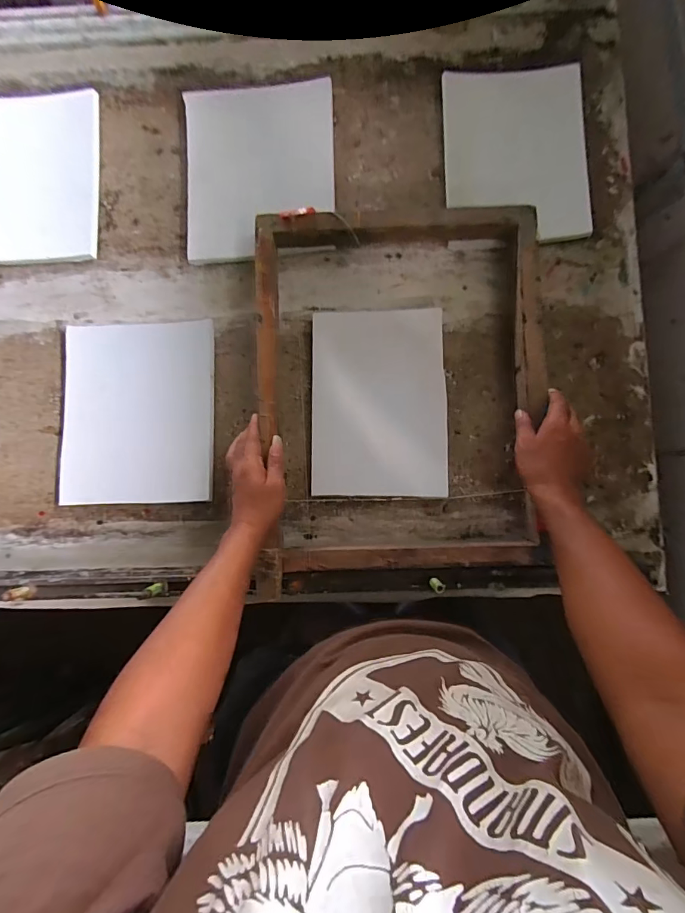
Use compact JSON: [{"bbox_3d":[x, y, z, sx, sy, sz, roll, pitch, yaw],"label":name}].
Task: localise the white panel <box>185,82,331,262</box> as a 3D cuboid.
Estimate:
[{"bbox_3d":[-0.126,-0.433,0.652,0.224,0.028,0.261,-2,96,-3],"label":"white panel"}]

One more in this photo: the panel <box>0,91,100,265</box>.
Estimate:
[{"bbox_3d":[-0.496,-0.437,0.673,0.211,0.023,0.268,0,85,-2],"label":"panel"}]

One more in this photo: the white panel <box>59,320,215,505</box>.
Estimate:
[{"bbox_3d":[-0.308,-0.067,0.646,0.224,0.015,0.271,-1,85,-2],"label":"white panel"}]

